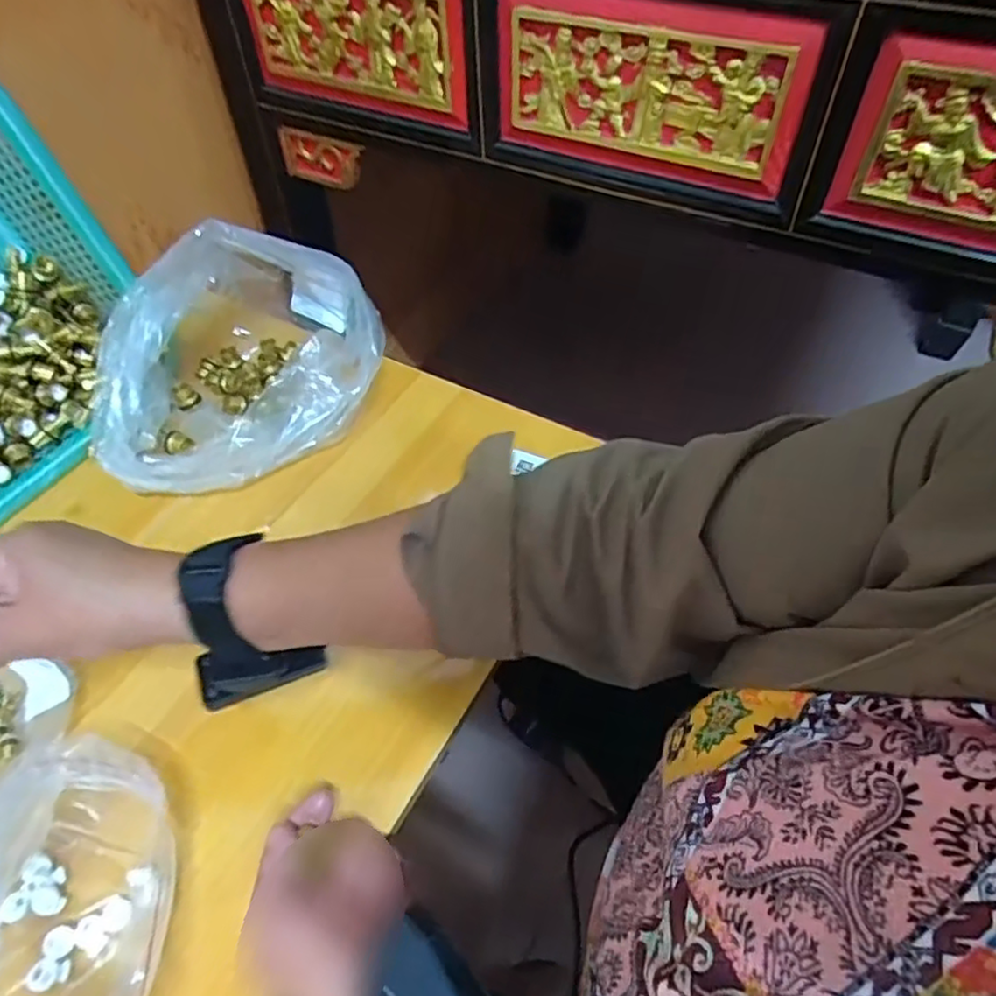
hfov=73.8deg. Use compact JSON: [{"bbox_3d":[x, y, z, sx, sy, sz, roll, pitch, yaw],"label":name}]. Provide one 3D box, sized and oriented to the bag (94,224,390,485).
[{"bbox_3d":[-0.234,-0.123,0.571,0.234,0.120,0.193,-34,60,-25],"label":"bag"}]

